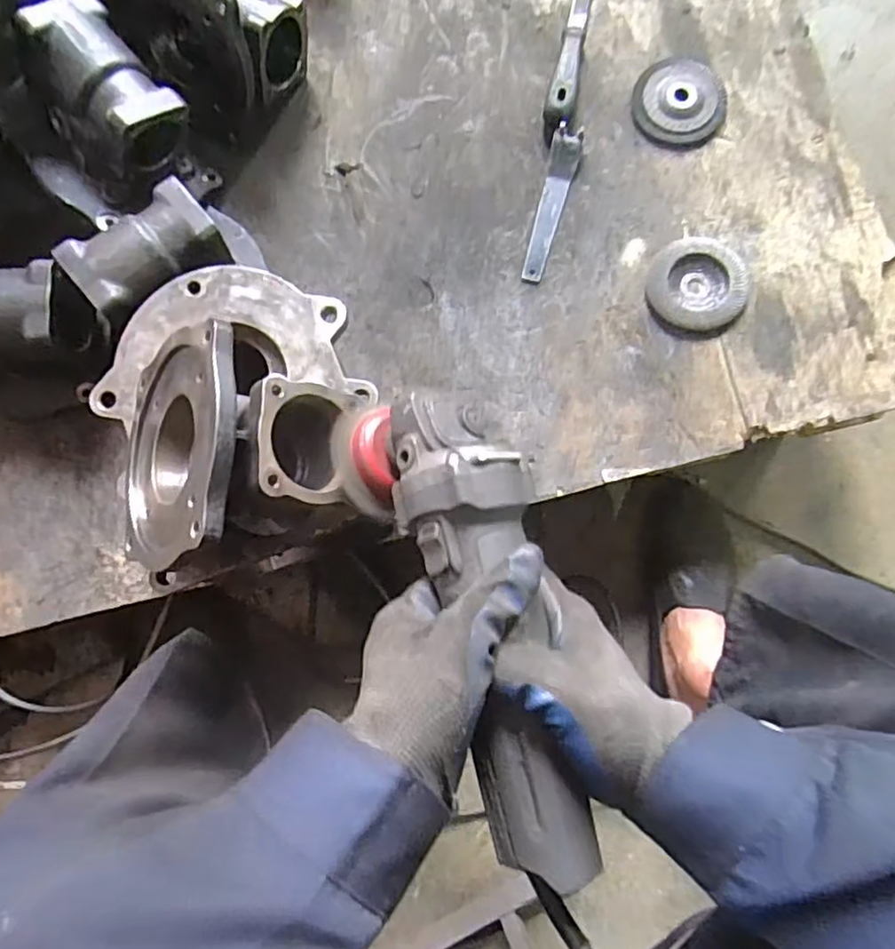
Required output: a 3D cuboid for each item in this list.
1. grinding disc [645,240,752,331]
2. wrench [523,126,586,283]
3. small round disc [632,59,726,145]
[{"bbox_3d":[0.248,-0.190,0.648,0.093,0.019,0.096,0,84,0],"label":"grinding disc"},{"bbox_3d":[0.107,-0.274,0.666,0.030,0.020,0.159,15,84,1],"label":"wrench"},{"bbox_3d":[0.243,-0.390,0.682,0.092,0.018,0.094,0,84,0],"label":"small round disc"}]

